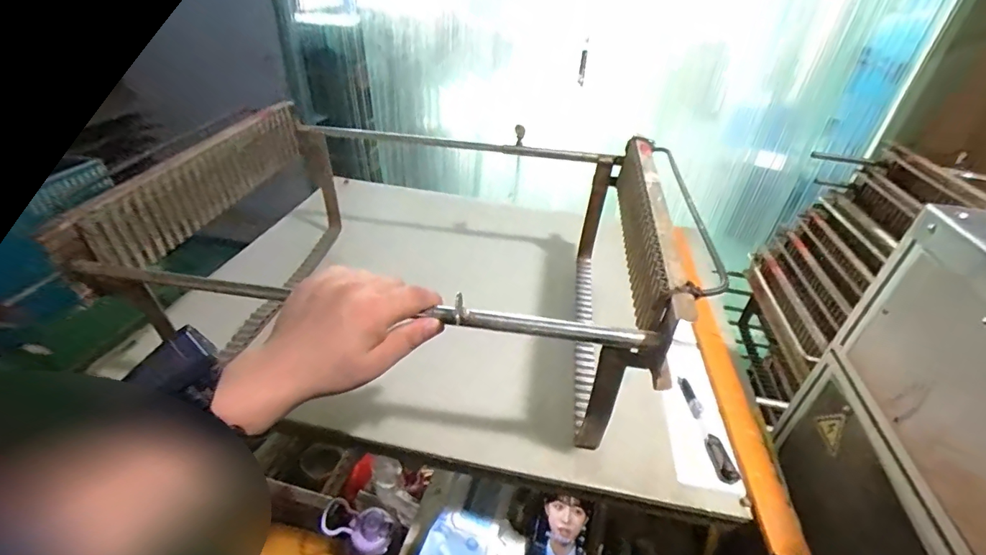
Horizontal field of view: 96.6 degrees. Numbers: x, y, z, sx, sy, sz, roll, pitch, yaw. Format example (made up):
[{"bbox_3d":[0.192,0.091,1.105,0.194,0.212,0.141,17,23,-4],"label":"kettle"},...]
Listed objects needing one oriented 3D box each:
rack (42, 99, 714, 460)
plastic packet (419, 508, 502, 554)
[{"bbox_3d":[-0.096,-0.036,0.560,0.555,0.224,0.398,8,36,6],"label":"rack"},{"bbox_3d":[-0.040,0.348,0.556,0.101,0.057,0.063,14,37,14],"label":"plastic packet"}]

